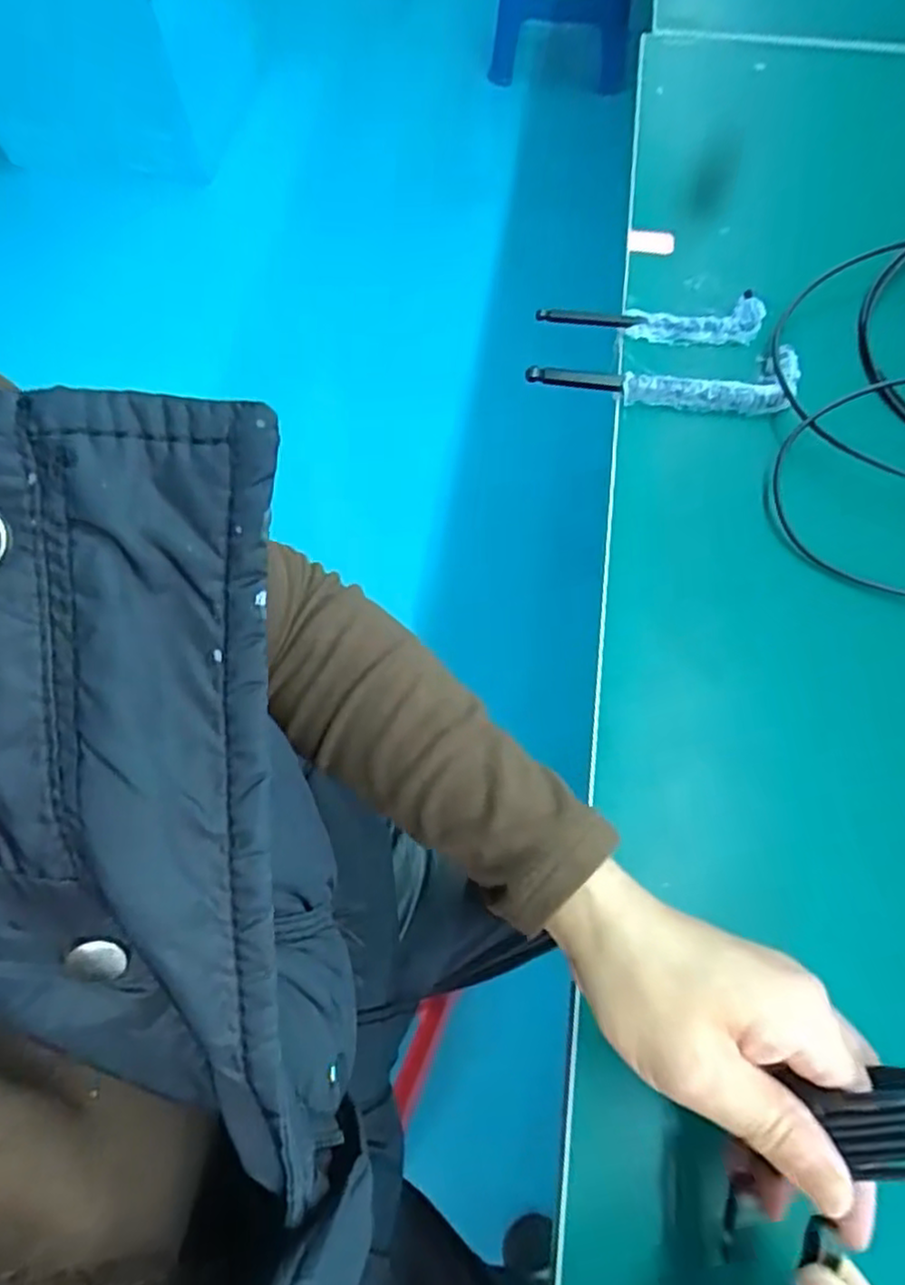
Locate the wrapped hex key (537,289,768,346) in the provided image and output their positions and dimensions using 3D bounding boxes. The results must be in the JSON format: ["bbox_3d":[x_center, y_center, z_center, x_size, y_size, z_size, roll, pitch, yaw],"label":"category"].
[{"bbox_3d":[0.146,-0.234,0.509,0.159,0.014,0.043,-2,64,0],"label":"wrapped hex key"}]

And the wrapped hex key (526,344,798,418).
[{"bbox_3d":[0.144,-0.183,0.481,0.181,0.023,0.044,4,64,3],"label":"wrapped hex key"}]

